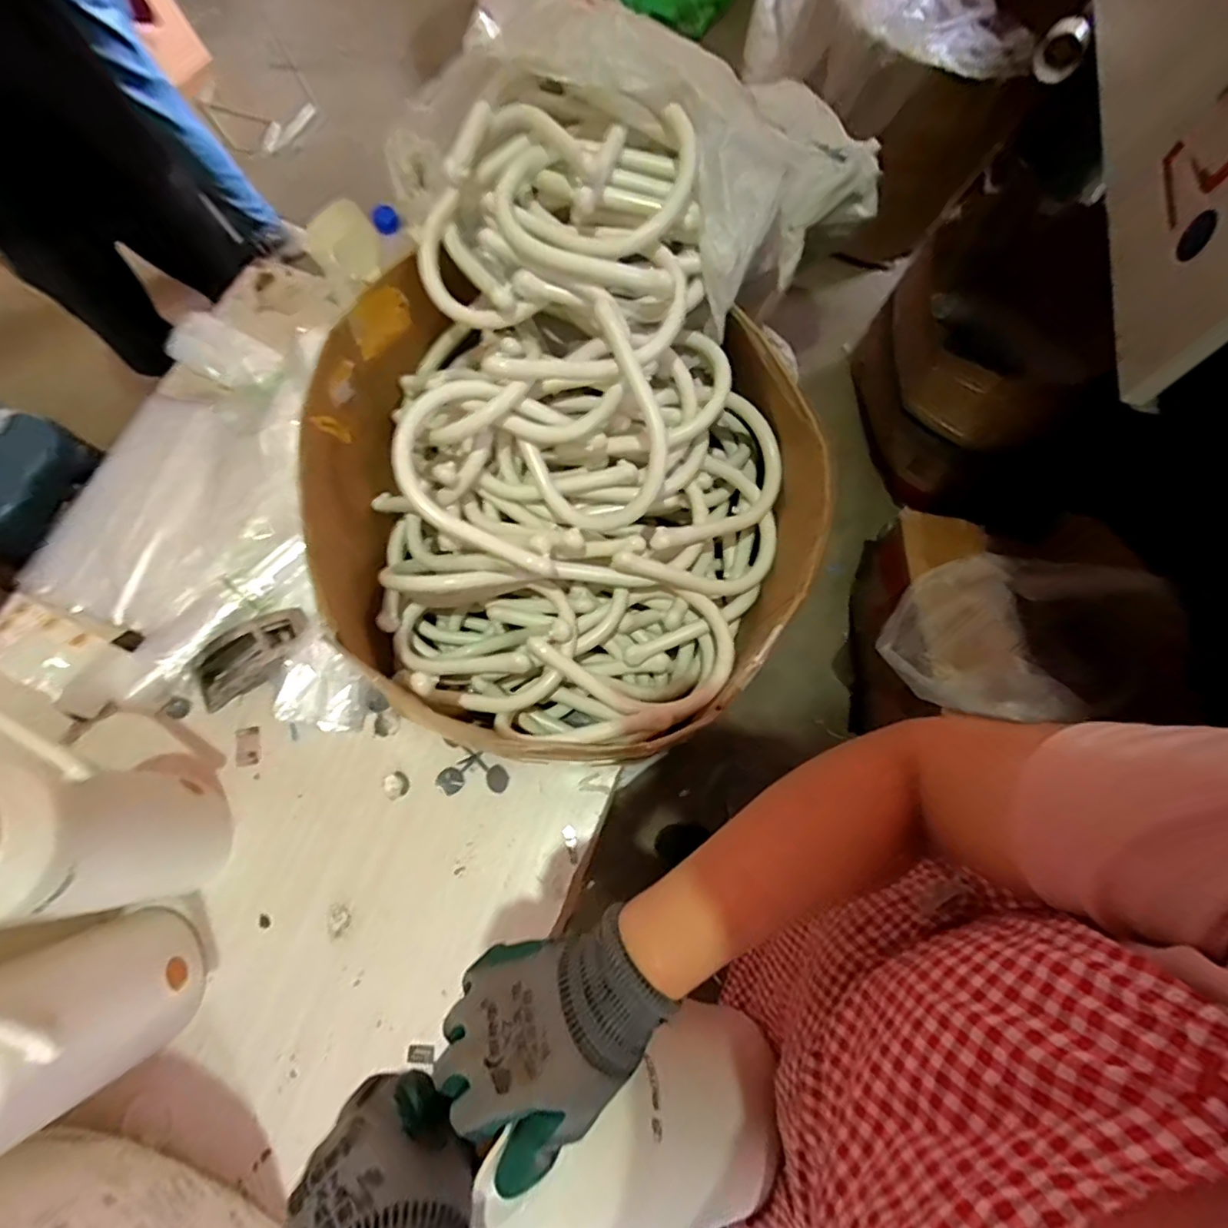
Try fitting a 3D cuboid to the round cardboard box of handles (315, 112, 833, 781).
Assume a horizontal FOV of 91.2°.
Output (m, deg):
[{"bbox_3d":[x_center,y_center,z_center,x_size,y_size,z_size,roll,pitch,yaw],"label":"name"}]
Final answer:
[{"bbox_3d":[-0.066,-0.173,0.727,0.589,0.348,0.598,0,73,-1],"label":"round cardboard box of handles"}]

